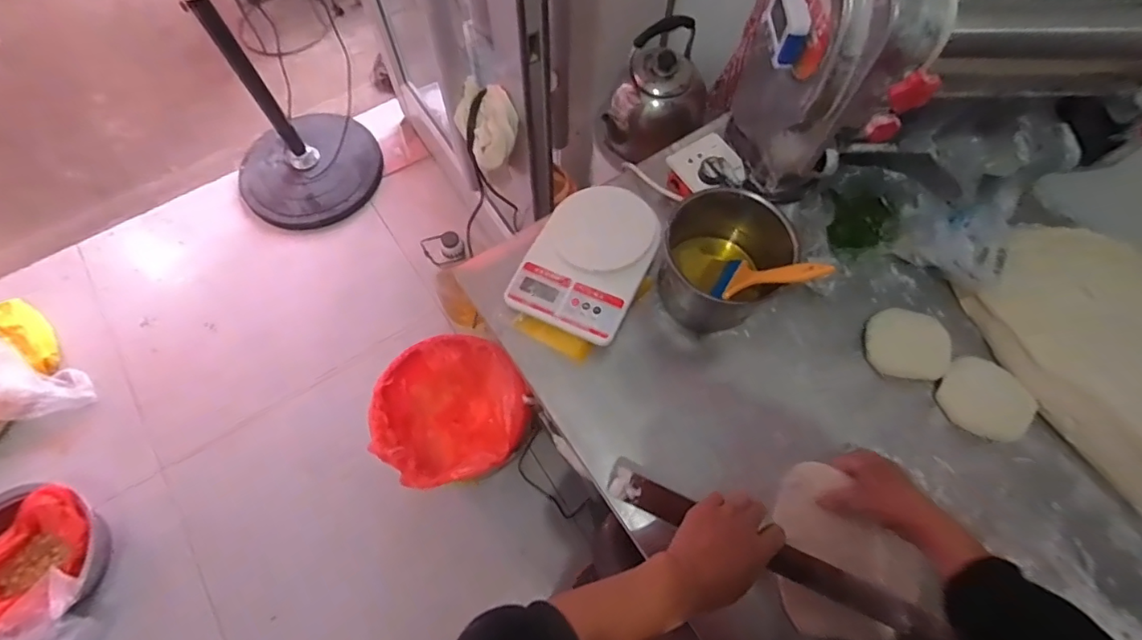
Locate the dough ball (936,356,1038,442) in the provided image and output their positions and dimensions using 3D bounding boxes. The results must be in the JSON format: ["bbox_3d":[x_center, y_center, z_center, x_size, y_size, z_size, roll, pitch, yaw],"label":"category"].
[{"bbox_3d":[0.515,0.100,0.651,0.093,0.016,0.106,-36,72,-15],"label":"dough ball"}]

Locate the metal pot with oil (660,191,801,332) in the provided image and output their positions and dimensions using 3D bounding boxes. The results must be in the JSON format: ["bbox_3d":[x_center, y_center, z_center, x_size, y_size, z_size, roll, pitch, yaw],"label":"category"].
[{"bbox_3d":[0.191,-0.073,0.657,0.144,0.117,0.131,0,66,-1],"label":"metal pot with oil"}]

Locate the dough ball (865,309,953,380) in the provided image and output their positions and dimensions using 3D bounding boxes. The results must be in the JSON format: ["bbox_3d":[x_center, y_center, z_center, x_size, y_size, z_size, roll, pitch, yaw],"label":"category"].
[{"bbox_3d":[0.436,0.031,0.678,0.105,0.018,0.088,6,66,2],"label":"dough ball"}]

